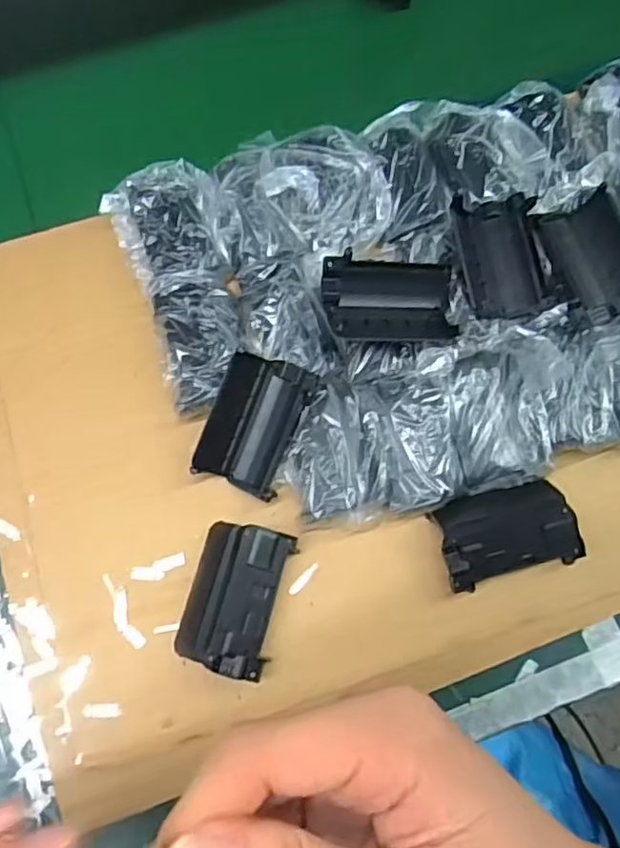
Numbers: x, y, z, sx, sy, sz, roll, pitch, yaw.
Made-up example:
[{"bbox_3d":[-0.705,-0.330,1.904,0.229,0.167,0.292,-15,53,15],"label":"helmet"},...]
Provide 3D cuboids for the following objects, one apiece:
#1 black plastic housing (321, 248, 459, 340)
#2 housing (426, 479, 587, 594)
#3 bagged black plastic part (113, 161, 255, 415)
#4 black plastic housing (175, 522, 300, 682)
[{"bbox_3d":[0.043,-0.067,0.347,0.072,0.012,0.042,1,104,-14],"label":"black plastic housing"},{"bbox_3d":[0.102,0.056,0.334,0.071,0.021,0.045,-14,72,-5],"label":"housing"},{"bbox_3d":[-0.083,-0.114,0.374,0.062,0.021,0.072,-13,72,-4],"label":"bagged black plastic part"},{"bbox_3d":[-0.038,0.086,0.321,0.046,0.022,0.069,15,72,5],"label":"black plastic housing"}]

